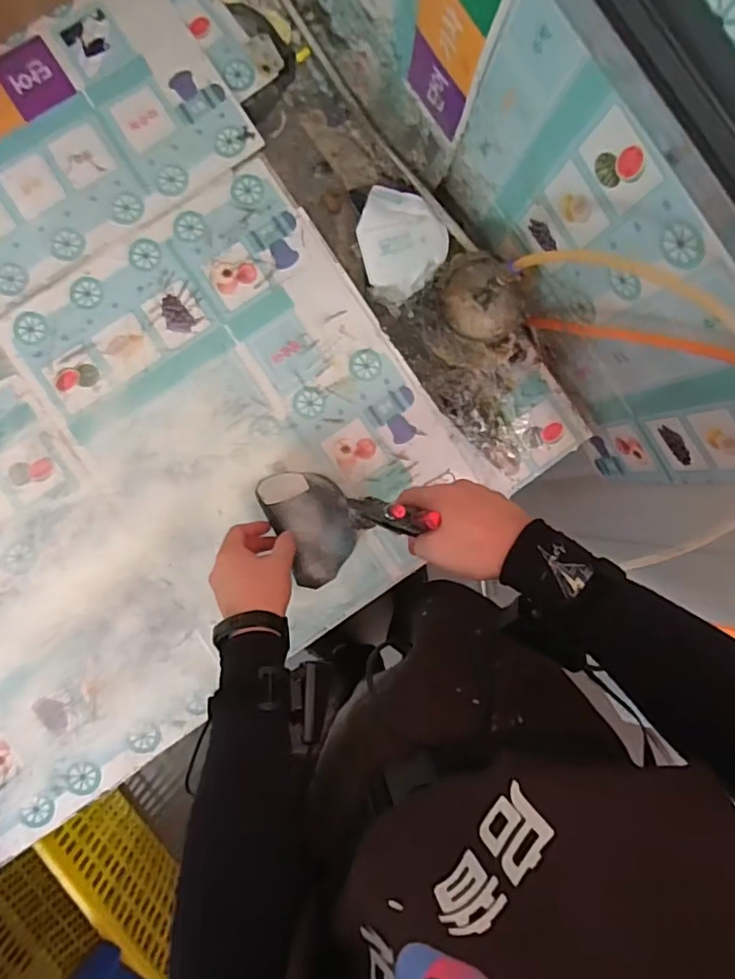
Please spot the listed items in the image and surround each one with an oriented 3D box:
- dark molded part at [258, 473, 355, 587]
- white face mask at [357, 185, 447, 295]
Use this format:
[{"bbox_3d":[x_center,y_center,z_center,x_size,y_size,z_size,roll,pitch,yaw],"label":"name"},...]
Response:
[{"bbox_3d":[-0.064,0.040,0.676,0.087,0.031,0.139,-24,90,-3],"label":"dark molded part"},{"bbox_3d":[0.040,-0.305,0.696,0.108,0.029,0.113,0,89,-3],"label":"white face mask"}]

